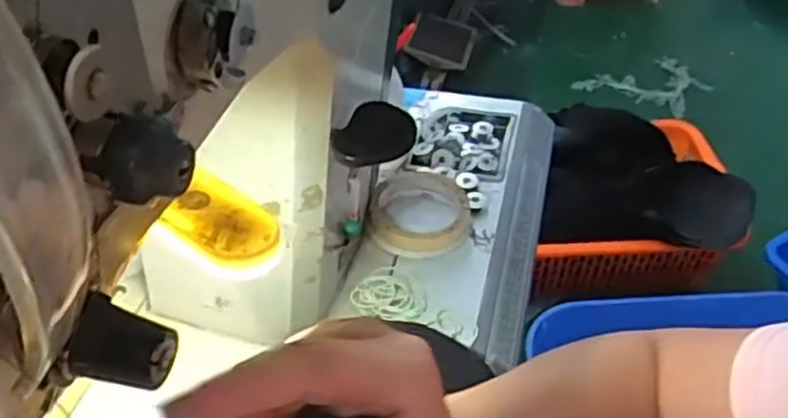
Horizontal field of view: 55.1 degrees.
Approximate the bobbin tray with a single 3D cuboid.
[{"bbox_3d":[0.072,-0.072,0.783,0.094,0.013,0.125,10,44,11],"label":"bobbin tray"}]

